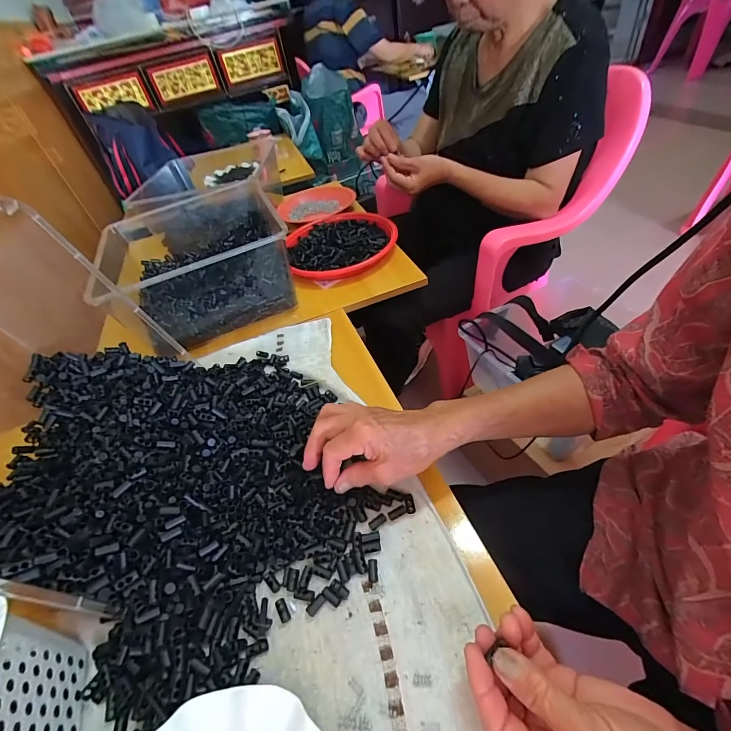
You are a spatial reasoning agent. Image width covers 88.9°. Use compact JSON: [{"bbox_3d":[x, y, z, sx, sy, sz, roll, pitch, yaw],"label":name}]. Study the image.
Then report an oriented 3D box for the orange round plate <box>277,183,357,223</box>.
[{"bbox_3d":[-0.125,-0.417,0.962,0.195,0.031,0.223,-11,45,1],"label":"orange round plate"}]

